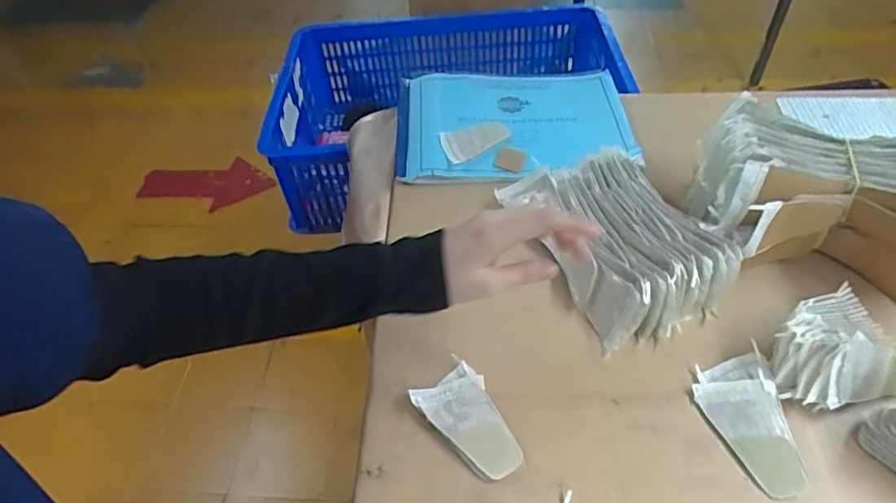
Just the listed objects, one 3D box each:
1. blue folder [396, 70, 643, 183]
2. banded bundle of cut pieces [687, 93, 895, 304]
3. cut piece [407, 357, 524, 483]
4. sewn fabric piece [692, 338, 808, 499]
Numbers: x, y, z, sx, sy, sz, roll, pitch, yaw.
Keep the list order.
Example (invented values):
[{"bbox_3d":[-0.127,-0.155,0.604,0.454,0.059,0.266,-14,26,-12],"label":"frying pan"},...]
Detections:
[{"bbox_3d":[0.084,-0.169,0.740,0.296,0.039,0.208,-5,52,1],"label":"blue folder"},{"bbox_3d":[0.366,-0.048,0.556,0.225,0.113,0.147,9,49,12],"label":"banded bundle of cut pieces"},{"bbox_3d":[0.022,0.138,0.470,0.061,0.010,0.100,-34,54,-24],"label":"cut piece"},{"bbox_3d":[0.242,0.137,0.462,0.060,0.015,0.115,-1,48,3],"label":"sewn fabric piece"}]

